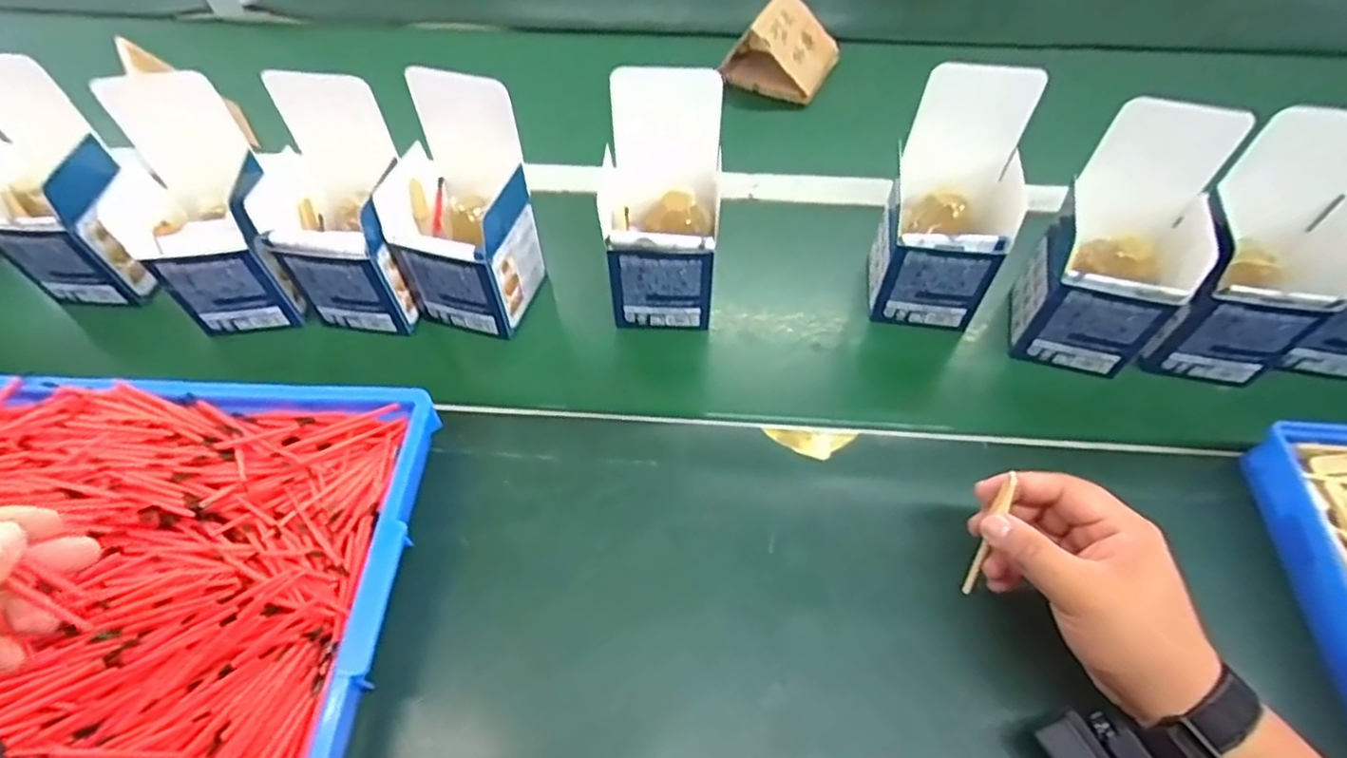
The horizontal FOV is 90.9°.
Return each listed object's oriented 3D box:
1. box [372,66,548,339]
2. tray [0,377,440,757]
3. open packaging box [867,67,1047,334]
[{"bbox_3d":[-0.166,-0.127,0.509,0.096,0.166,0.096,14,59,11],"label":"box"},{"bbox_3d":[-0.380,0.134,0.411,0.411,0.073,0.276,1,58,3],"label":"tray"},{"bbox_3d":[0.208,-0.129,0.503,0.088,0.165,0.099,13,59,11],"label":"open packaging box"}]

